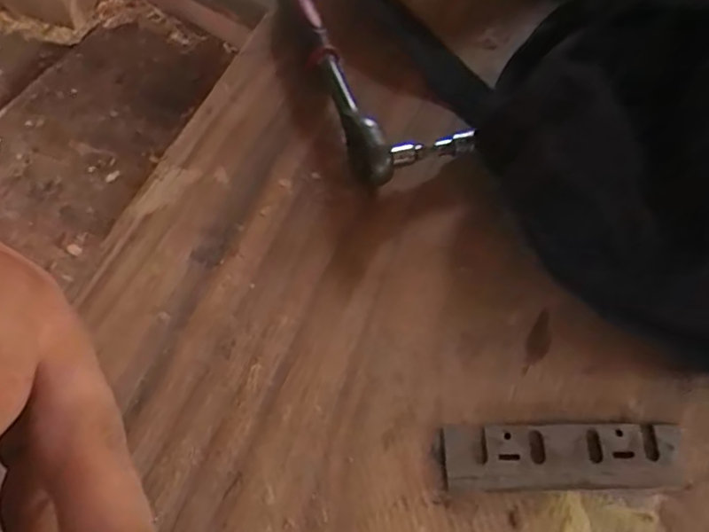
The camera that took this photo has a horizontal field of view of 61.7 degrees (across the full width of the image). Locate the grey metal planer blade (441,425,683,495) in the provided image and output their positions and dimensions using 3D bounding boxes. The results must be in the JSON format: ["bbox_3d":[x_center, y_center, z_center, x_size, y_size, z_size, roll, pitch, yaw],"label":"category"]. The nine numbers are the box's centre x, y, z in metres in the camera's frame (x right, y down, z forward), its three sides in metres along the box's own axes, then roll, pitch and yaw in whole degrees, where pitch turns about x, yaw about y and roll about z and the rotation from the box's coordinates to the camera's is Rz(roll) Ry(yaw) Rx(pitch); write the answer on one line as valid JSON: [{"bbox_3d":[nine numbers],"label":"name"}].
[{"bbox_3d":[0.094,0.087,0.267,0.107,0.004,0.028,0,66,-3],"label":"grey metal planer blade"}]

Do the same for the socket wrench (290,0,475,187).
[{"bbox_3d":[0.011,-0.113,0.336,0.065,0.026,0.139,-18,68,-11],"label":"socket wrench"}]

